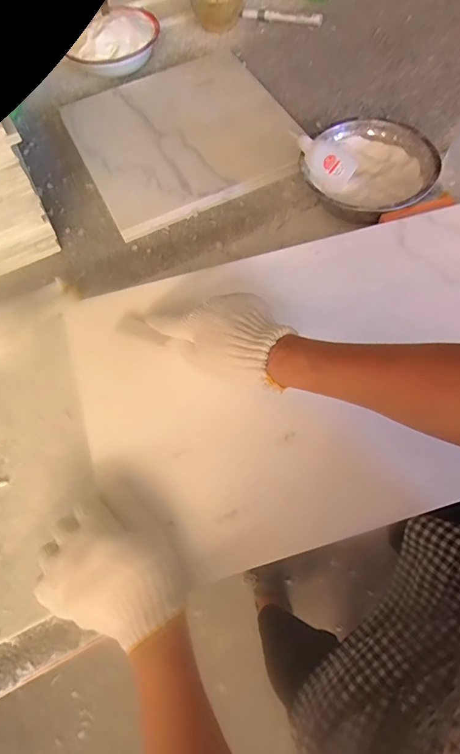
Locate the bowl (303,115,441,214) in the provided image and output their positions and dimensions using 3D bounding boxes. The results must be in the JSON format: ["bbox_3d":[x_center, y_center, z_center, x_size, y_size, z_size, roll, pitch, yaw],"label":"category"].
[{"bbox_3d":[0.175,-0.258,0.544,0.156,0.057,0.155,-1,65,3],"label":"bowl"}]

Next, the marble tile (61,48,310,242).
[{"bbox_3d":[-0.070,-0.365,0.620,0.293,0.029,0.339,-24,66,-7],"label":"marble tile"}]

